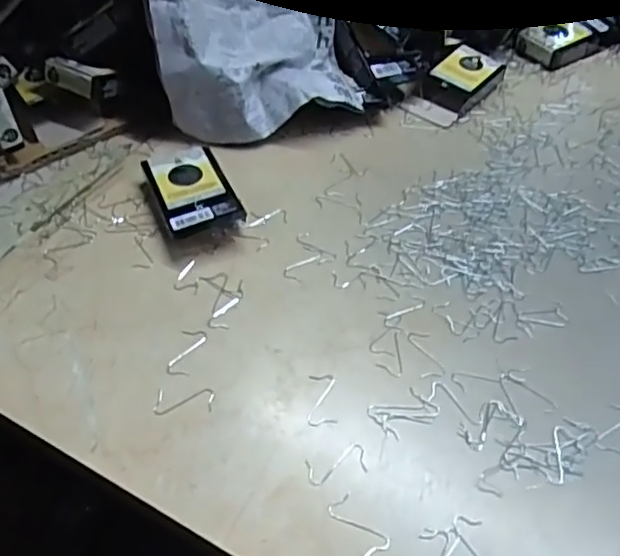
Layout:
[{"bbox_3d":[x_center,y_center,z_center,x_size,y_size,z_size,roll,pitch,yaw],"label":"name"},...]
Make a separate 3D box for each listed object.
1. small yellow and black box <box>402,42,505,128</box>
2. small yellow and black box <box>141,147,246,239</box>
[{"bbox_3d":[0.137,-0.183,0.573,0.049,0.032,0.096,33,54,24],"label":"small yellow and black box"},{"bbox_3d":[-0.093,-0.066,0.469,0.058,0.022,0.086,-17,51,-17],"label":"small yellow and black box"}]

